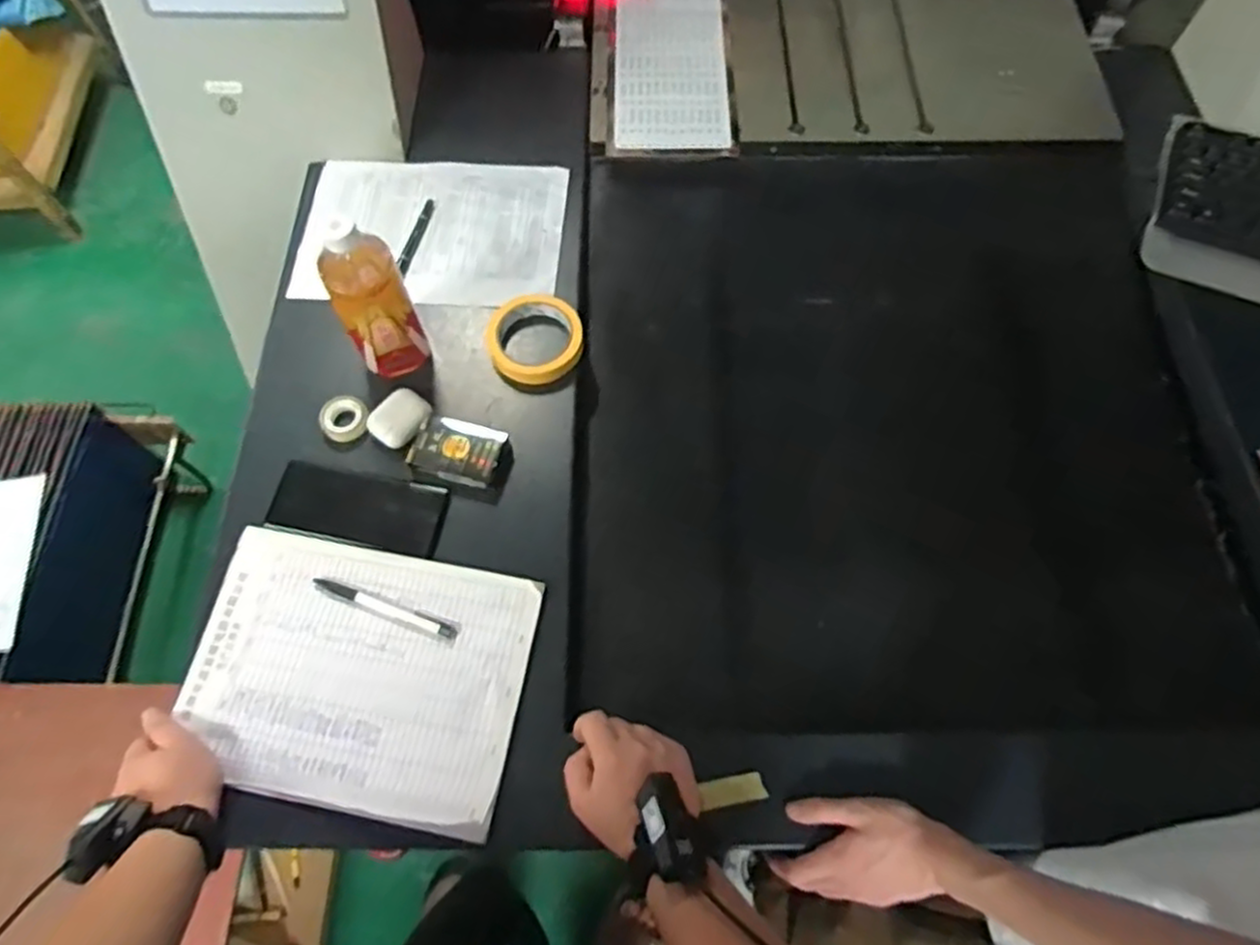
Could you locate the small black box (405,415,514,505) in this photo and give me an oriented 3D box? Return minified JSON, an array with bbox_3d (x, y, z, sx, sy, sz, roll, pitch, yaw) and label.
[{"bbox_3d":[-0.162,-0.017,0.713,0.094,0.028,0.068,15,67,8],"label":"small black box"}]

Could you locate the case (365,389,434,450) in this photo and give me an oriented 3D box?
[{"bbox_3d":[-0.228,-0.056,0.732,0.050,0.020,0.061,36,72,16],"label":"case"}]

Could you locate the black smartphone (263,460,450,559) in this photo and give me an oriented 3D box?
[{"bbox_3d":[-0.256,0.034,0.697,0.157,0.017,0.067,9,66,6],"label":"black smartphone"}]

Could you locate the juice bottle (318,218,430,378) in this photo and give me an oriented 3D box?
[{"bbox_3d":[-0.246,-0.166,0.702,0.066,0.180,0.064,-1,66,2],"label":"juice bottle"}]

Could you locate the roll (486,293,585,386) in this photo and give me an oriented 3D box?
[{"bbox_3d":[-0.098,-0.138,0.770,0.099,0.019,0.103,-1,66,2],"label":"roll"}]

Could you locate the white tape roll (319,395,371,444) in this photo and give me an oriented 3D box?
[{"bbox_3d":[-0.285,-0.053,0.741,0.047,0.026,0.043,-1,66,2],"label":"white tape roll"}]

